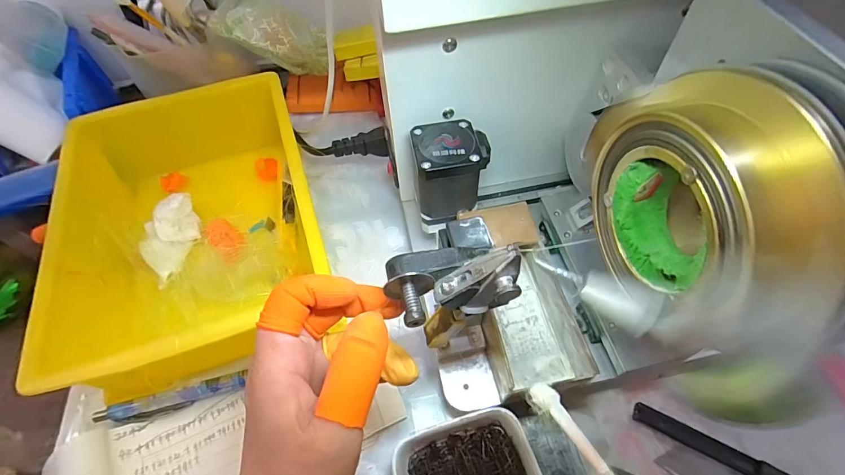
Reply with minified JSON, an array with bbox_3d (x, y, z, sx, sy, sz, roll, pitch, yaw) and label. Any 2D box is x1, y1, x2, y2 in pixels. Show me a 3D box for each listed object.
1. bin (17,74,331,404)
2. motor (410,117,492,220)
[{"bbox_3d":[-0.175,-0.016,0.326,0.171,0.074,0.252,-17,57,-8],"label":"bin"},{"bbox_3d":[0.020,-0.043,0.279,0.048,0.050,0.052,-9,57,-2],"label":"motor"}]

